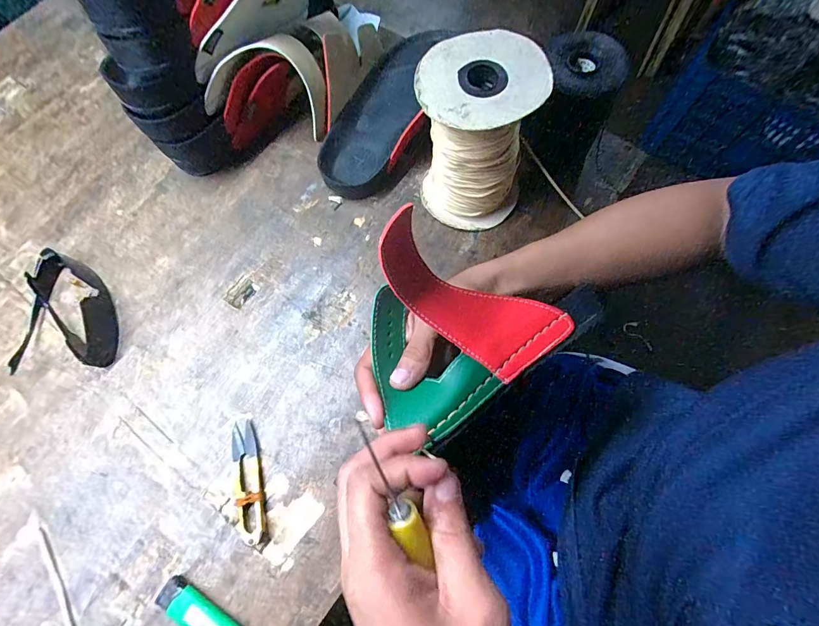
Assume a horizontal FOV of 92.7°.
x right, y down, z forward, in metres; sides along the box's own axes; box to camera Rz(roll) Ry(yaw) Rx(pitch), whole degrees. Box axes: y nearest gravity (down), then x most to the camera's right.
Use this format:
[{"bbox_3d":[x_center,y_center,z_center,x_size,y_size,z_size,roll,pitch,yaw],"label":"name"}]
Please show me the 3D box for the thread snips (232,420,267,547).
[{"bbox_3d":[-0.143,0.145,0.344,0.024,0.012,0.102,-14,71,-3],"label":"thread snips"}]

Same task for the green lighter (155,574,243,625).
[{"bbox_3d":[-0.166,0.245,0.312,0.082,0.013,0.024,27,73,10],"label":"green lighter"}]

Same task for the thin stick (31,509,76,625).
[{"bbox_3d":[-0.302,0.221,0.330,0.009,0.004,0.111,-36,73,-10],"label":"thin stick"}]

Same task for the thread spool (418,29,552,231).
[{"bbox_3d":[0.058,-0.155,0.360,0.093,0.145,0.090,-1,71,1],"label":"thread spool"}]

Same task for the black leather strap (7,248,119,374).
[{"bbox_3d":[-0.351,-0.006,0.402,0.092,0.032,0.130,-8,70,-1],"label":"black leather strap"}]

